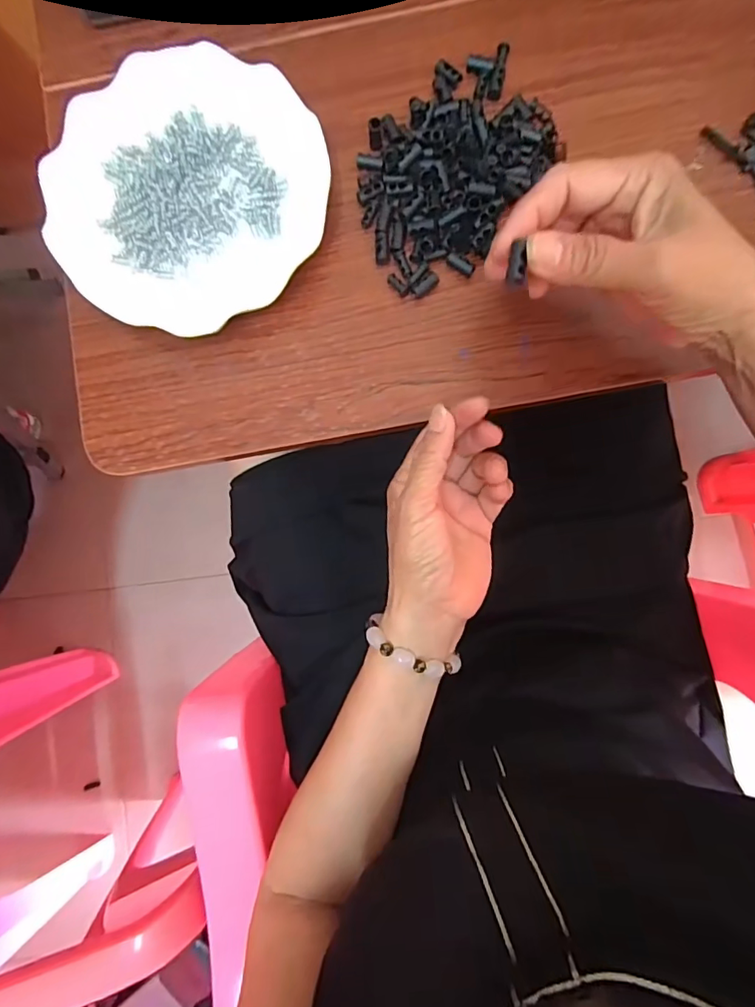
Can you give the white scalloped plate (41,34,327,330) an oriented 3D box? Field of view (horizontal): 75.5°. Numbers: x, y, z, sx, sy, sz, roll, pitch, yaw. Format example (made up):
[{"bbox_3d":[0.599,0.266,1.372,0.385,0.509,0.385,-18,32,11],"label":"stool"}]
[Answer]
[{"bbox_3d":[-0.121,-0.201,0.320,0.177,0.027,0.169,0,86,2],"label":"white scalloped plate"}]

